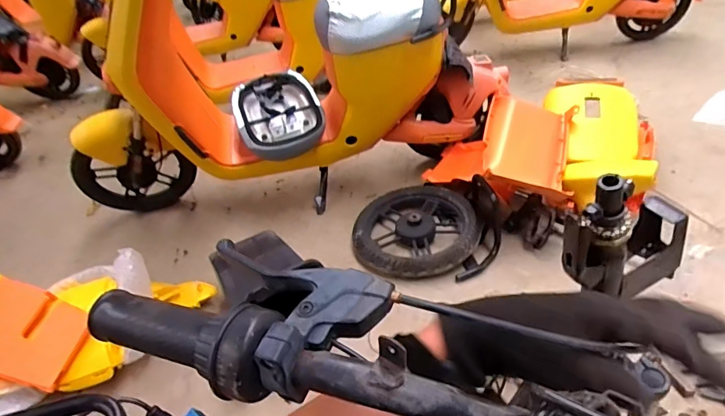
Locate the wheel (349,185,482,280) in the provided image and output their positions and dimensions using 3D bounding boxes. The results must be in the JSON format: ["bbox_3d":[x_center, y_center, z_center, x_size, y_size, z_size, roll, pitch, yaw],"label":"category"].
[{"bbox_3d":[0.162,0.069,1.369,0.353,0.077,0.369,-5,36,3],"label":"wheel"}]

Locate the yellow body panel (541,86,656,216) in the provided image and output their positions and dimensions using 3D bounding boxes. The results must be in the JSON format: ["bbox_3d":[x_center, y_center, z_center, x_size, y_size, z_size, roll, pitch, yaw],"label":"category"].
[{"bbox_3d":[0.759,-0.225,1.426,0.286,0.131,0.562,6,39,13],"label":"yellow body panel"}]

